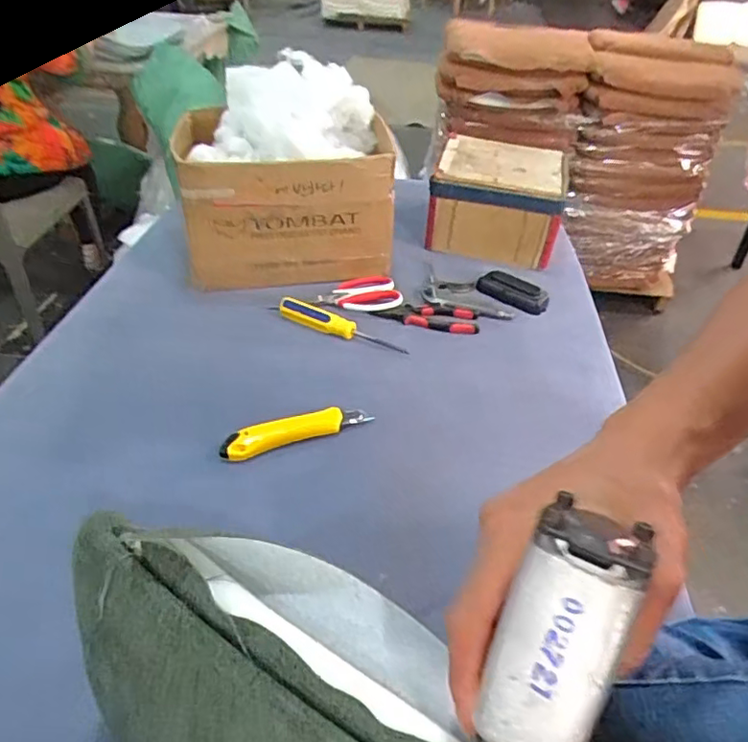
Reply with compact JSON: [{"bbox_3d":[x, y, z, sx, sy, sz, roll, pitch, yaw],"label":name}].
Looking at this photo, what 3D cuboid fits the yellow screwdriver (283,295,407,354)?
[{"bbox_3d":[-0.045,-0.064,0.817,0.187,0.021,0.028,19,41,19],"label":"yellow screwdriver"}]

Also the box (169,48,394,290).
[{"bbox_3d":[-0.133,-0.308,0.931,0.295,0.261,0.270,-1,38,-6],"label":"box"}]

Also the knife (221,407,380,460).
[{"bbox_3d":[-0.084,0.063,0.660,0.163,0.012,0.033,-12,40,-18],"label":"knife"}]

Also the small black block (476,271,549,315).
[{"bbox_3d":[0.213,-0.122,0.917,0.106,0.016,0.058,23,42,23],"label":"small black block"}]

